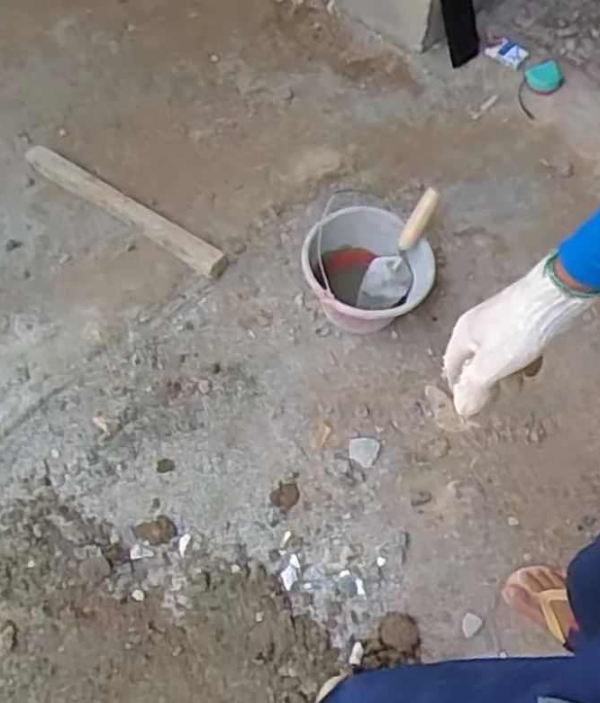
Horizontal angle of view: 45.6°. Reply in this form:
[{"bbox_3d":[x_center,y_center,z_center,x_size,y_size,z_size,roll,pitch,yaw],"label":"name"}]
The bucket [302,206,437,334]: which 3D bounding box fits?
[{"bbox_3d":[0.126,-0.147,1.402,0.222,0.167,0.242,0,61,1],"label":"bucket"}]

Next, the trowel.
[{"bbox_3d":[0.201,-0.197,1.383,0.091,0.255,0.071,41,33,21],"label":"trowel"}]

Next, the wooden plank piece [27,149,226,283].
[{"bbox_3d":[-0.405,-0.328,1.605,0.601,0.030,0.067,33,67,17],"label":"wooden plank piece"}]

